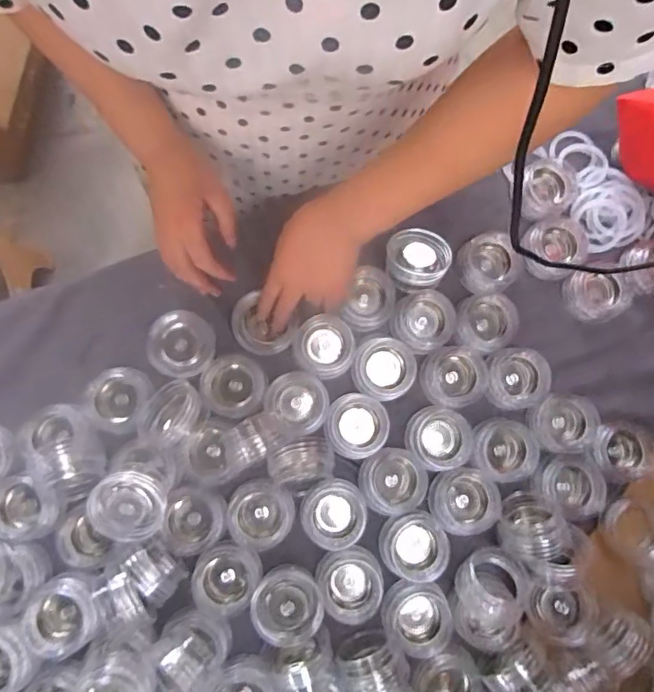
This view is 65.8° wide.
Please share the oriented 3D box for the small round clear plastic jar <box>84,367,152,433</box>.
[{"bbox_3d":[-0.206,0.052,0.493,0.059,0.024,0.060,0,81,-3],"label":"small round clear plastic jar"}]

